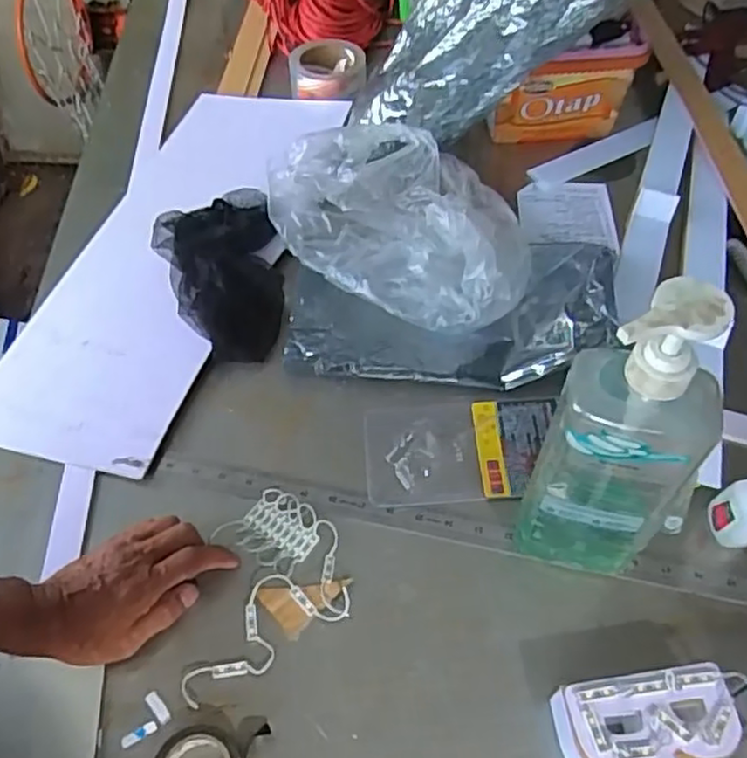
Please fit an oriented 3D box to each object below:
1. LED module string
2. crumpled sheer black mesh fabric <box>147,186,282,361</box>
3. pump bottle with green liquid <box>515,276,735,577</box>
[{"bbox_3d":[-0.078,0.163,0.556,0.111,0.012,0.150,1,54,2],"label":"LED module string"},{"bbox_3d":[-0.157,-0.117,0.735,0.128,0.061,0.212,-15,55,-9],"label":"crumpled sheer black mesh fabric"},{"bbox_3d":[0.163,0.051,0.465,0.099,0.286,0.062,18,56,11],"label":"pump bottle with green liquid"}]

